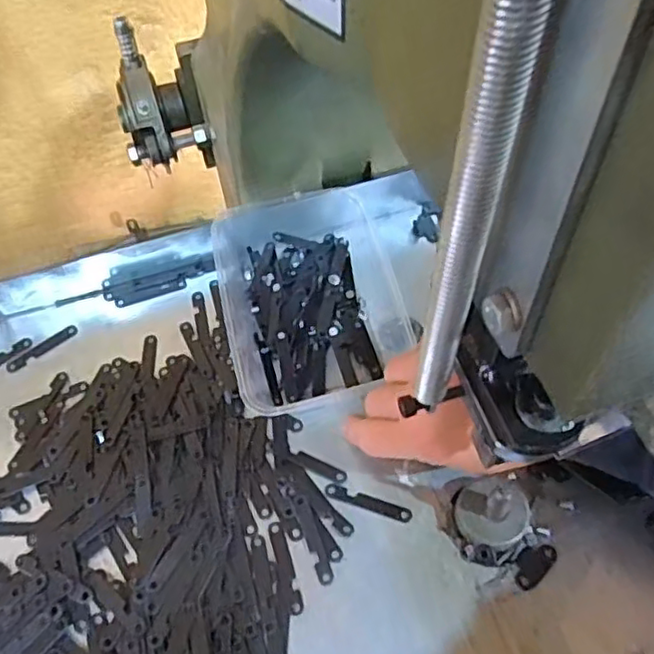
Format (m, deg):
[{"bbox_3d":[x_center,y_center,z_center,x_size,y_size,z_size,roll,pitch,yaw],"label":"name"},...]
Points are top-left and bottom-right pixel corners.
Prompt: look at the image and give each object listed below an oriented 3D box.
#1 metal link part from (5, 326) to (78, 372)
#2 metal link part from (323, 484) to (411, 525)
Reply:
[{"bbox_3d":[-0.199,0.014,0.454,0.051,0.004,0.011,-35,62,-20],"label":"metal link part"},{"bbox_3d":[0.024,0.102,0.381,0.051,0.004,0.010,17,59,12],"label":"metal link part"}]

